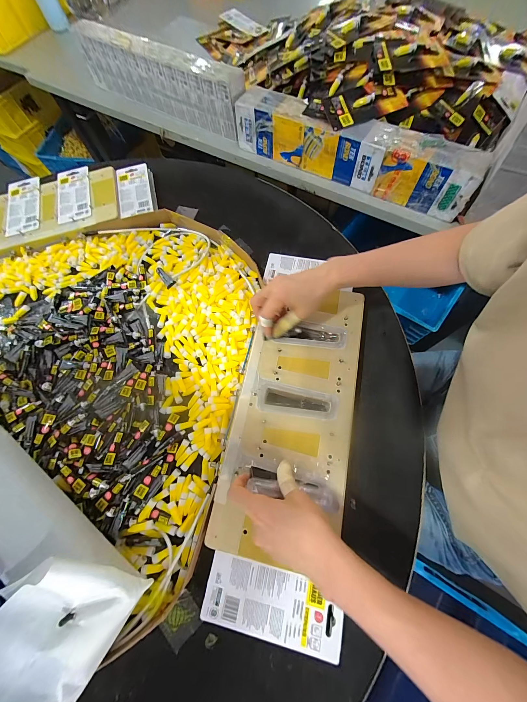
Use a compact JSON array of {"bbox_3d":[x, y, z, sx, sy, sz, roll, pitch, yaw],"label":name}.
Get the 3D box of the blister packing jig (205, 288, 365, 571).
[{"bbox_3d":[0.044,0.073,0.374,0.163,0.024,0.382,11,69,5],"label":"blister packing jig"}]

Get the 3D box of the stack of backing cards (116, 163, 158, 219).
[{"bbox_3d":[-0.284,-0.354,0.586,0.078,0.024,0.163,-15,69,-5],"label":"stack of backing cards"}]

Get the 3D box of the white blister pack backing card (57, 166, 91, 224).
[{"bbox_3d":[-0.415,-0.343,0.567,0.072,0.011,0.161,-13,69,-4],"label":"white blister pack backing card"}]

